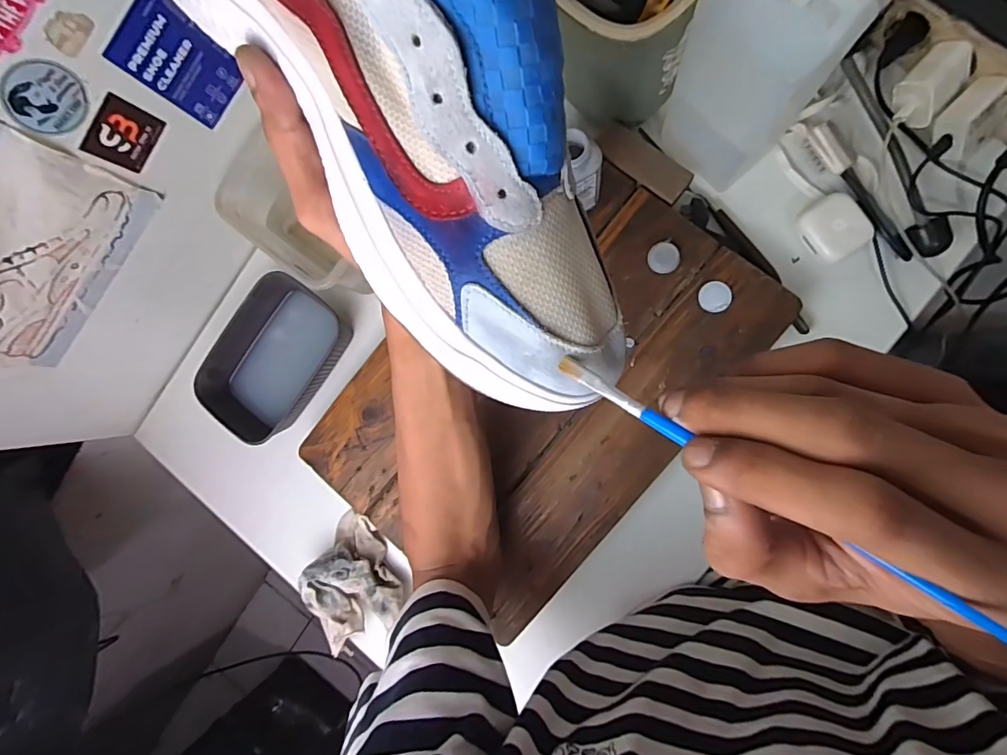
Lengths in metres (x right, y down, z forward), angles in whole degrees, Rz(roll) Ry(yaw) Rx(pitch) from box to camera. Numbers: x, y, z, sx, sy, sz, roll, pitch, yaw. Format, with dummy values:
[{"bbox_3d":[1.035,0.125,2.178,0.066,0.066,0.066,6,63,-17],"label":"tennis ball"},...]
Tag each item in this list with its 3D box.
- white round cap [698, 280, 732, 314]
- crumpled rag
[{"bbox_3d":[0.187,-0.071,0.424,0.027,0.004,0.027,0,89,10],"label":"white round cap"},{"bbox_3d":[-0.156,0.209,0.502,0.087,0.047,0.119,-28,85,8],"label":"crumpled rag"}]

